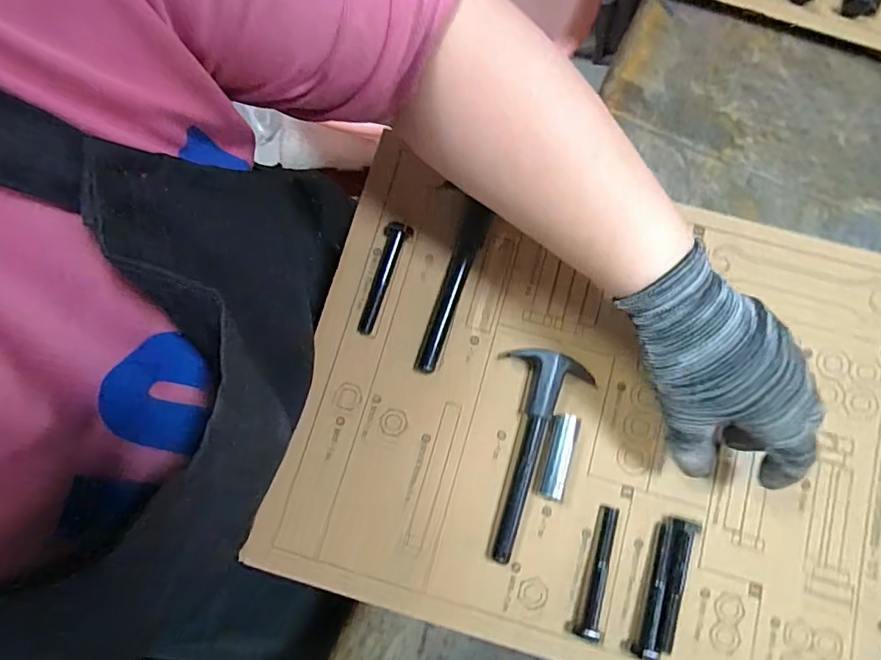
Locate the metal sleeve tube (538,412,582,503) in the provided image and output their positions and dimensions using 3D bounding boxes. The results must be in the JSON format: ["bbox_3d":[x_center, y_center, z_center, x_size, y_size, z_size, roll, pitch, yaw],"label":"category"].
[{"bbox_3d":[0.073,0.079,0.323,0.018,0.010,0.052,14,80,4],"label":"metal sleeve tube"}]

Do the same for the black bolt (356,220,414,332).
[{"bbox_3d":[-0.040,-0.035,0.343,0.017,0.012,0.075,20,80,5],"label":"black bolt"}]

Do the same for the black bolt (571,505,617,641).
[{"bbox_3d":[0.094,0.143,0.306,0.013,0.018,0.074,13,80,4],"label":"black bolt"}]

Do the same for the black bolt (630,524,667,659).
[{"bbox_3d":[0.125,0.154,0.305,0.013,0.014,0.075,13,80,4],"label":"black bolt"}]

